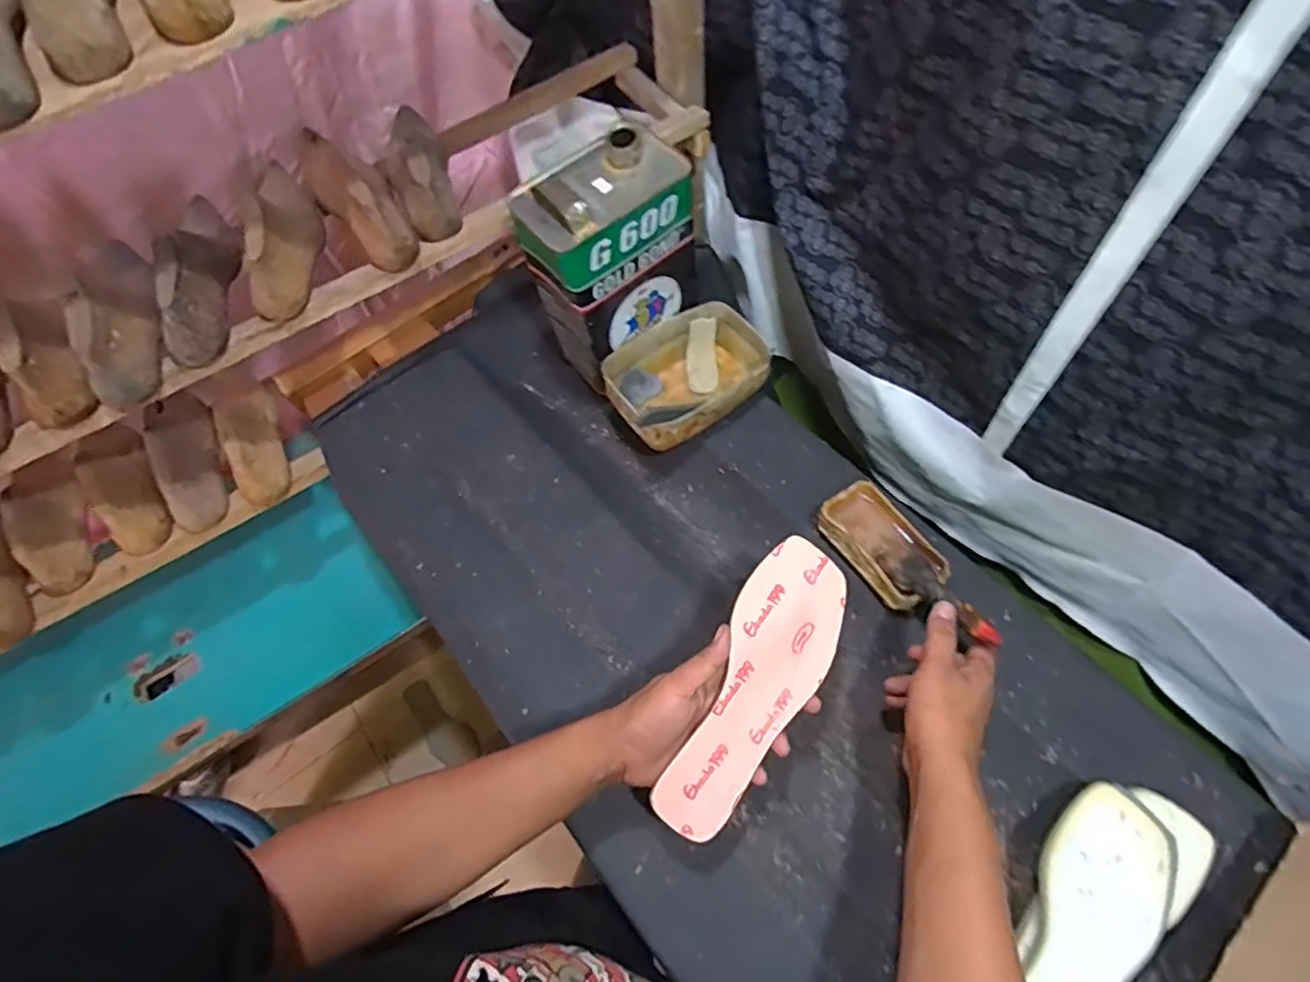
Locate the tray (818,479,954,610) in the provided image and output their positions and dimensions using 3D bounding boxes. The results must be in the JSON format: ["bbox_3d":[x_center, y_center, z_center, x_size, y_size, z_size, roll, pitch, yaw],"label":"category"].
[{"bbox_3d":[0.232,0.059,0.661,0.077,0.048,0.132,-33,63,-14],"label":"tray"}]

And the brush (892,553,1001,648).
[{"bbox_3d":[0.260,0.098,0.592,0.034,0.022,0.127,-23,27,-9],"label":"brush"}]

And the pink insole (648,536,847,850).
[{"bbox_3d":[0.084,0.158,0.515,0.082,0.013,0.242,25,81,3],"label":"pink insole"}]

